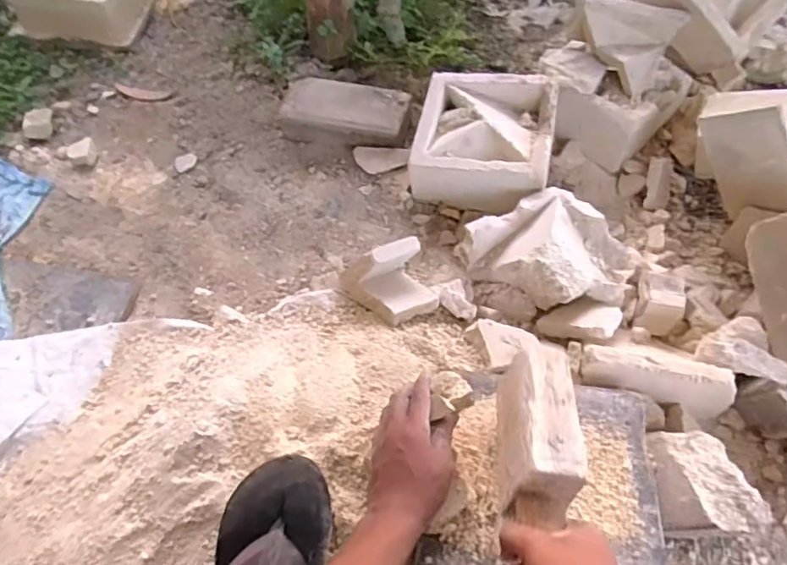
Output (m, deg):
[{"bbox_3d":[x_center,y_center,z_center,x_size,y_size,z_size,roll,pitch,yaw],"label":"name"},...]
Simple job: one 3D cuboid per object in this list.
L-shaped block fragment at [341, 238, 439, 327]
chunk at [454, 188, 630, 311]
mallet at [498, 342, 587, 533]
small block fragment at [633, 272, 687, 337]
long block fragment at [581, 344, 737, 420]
[{"bbox_3d":[0.000,-0.006,0.762,0.087,0.096,0.114,-23,54,-35],"label":"L-shaped block fragment"},{"bbox_3d":[0.217,-0.040,0.798,0.217,0.092,0.145,28,62,19],"label":"chunk"},{"bbox_3d":[0.129,0.170,0.499,0.063,0.074,0.250,4,55,5],"label":"mallet"},{"bbox_3d":[0.356,0.025,0.760,0.055,0.042,0.084,18,59,13],"label":"small block fragment"},{"bbox_3d":[0.318,0.115,0.692,0.174,0.063,0.049,14,60,11],"label":"long block fragment"}]

